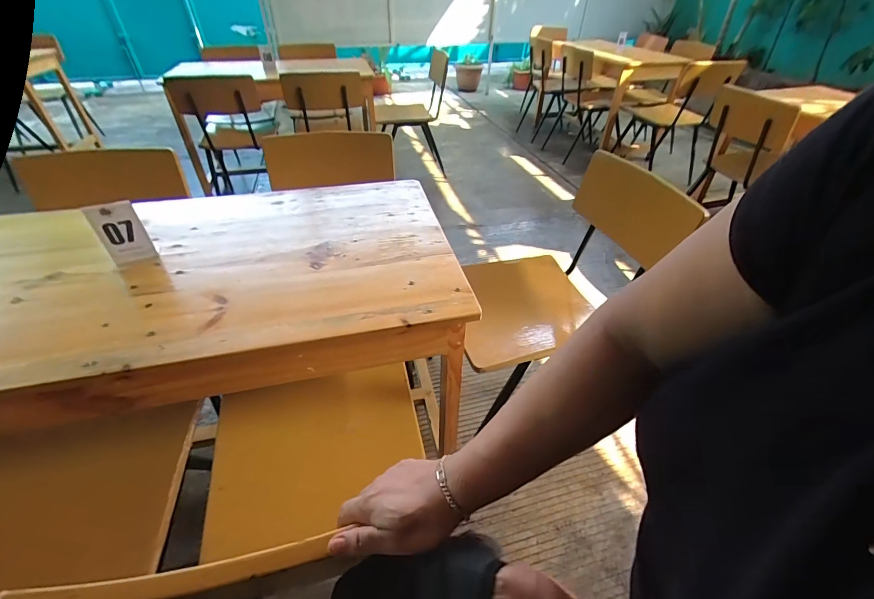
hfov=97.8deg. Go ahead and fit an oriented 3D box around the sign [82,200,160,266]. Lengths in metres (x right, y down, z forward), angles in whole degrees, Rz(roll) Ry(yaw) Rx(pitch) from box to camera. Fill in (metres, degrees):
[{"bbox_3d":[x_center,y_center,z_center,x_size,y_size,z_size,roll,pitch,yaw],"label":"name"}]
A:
[{"bbox_3d":[-0.617,-0.126,0.752,0.075,0.124,0.024,-23,45,-28],"label":"sign"}]

